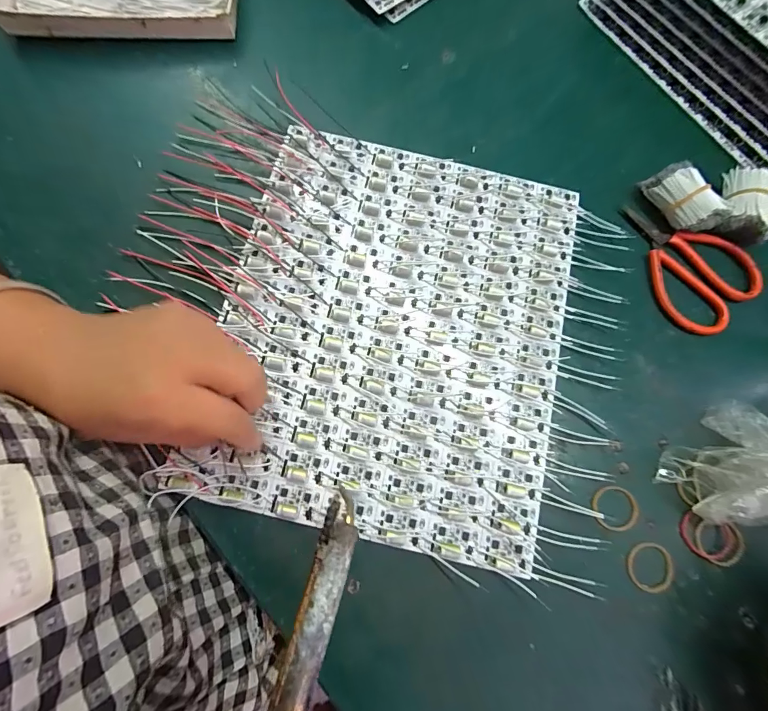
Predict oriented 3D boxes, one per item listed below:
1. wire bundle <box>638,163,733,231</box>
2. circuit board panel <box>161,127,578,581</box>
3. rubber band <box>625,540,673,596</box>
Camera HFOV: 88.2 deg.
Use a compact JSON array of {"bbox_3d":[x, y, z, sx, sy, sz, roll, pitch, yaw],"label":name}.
[{"bbox_3d":[0.226,-0.118,0.301,0.025,0.031,0.056,-24,78,-8],"label":"wire bundle"},{"bbox_3d":[0.008,-0.021,0.283,0.237,0.009,0.280,13,76,1],"label":"circuit board panel"},{"bbox_3d":[0.170,0.135,0.252,0.031,0.004,0.029,0,76,-2],"label":"rubber band"}]

